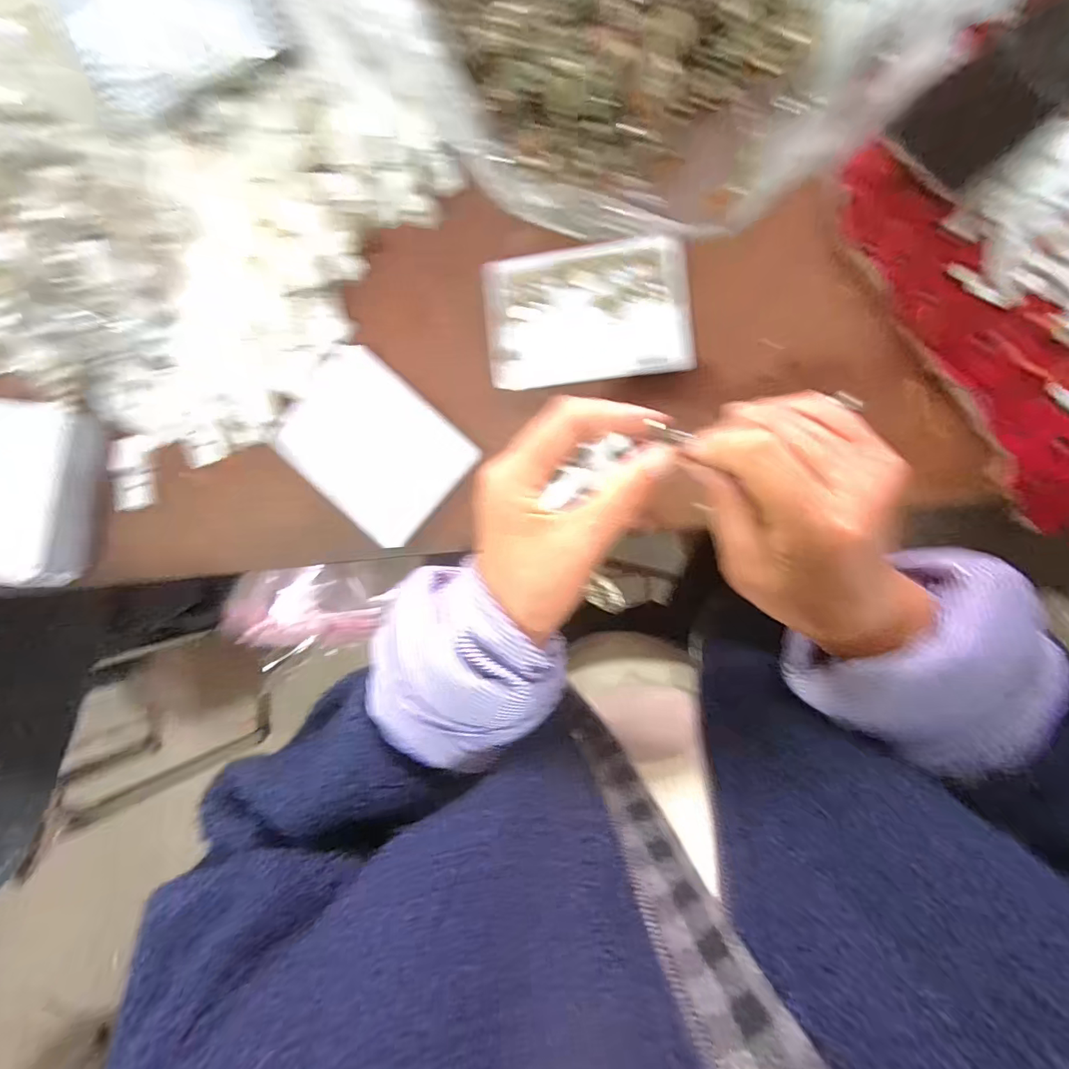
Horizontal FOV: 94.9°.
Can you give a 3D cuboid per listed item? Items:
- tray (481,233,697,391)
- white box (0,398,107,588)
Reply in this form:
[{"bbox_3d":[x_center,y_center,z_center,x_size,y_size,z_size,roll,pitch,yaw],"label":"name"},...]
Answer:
[{"bbox_3d":[0.037,-0.159,0.351,0.142,0.012,0.097,-5,87,6],"label":"tray"},{"bbox_3d":[-0.409,-0.032,0.386,0.111,0.037,0.137,6,90,7],"label":"white box"}]

